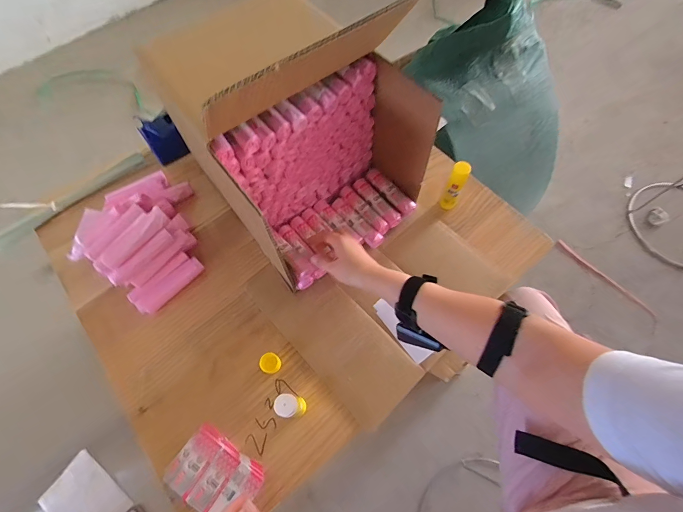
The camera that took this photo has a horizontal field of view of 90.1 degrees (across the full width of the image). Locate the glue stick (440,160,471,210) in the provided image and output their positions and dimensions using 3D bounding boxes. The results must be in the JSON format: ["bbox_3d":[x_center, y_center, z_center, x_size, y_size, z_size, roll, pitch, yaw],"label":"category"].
[{"bbox_3d":[0.211,-0.127,0.638,0.031,0.121,0.025,24,68,13],"label":"glue stick"}]

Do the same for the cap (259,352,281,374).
[{"bbox_3d":[-0.116,0.179,0.566,0.032,0.032,0.031,-1,65,2],"label":"cap"}]

